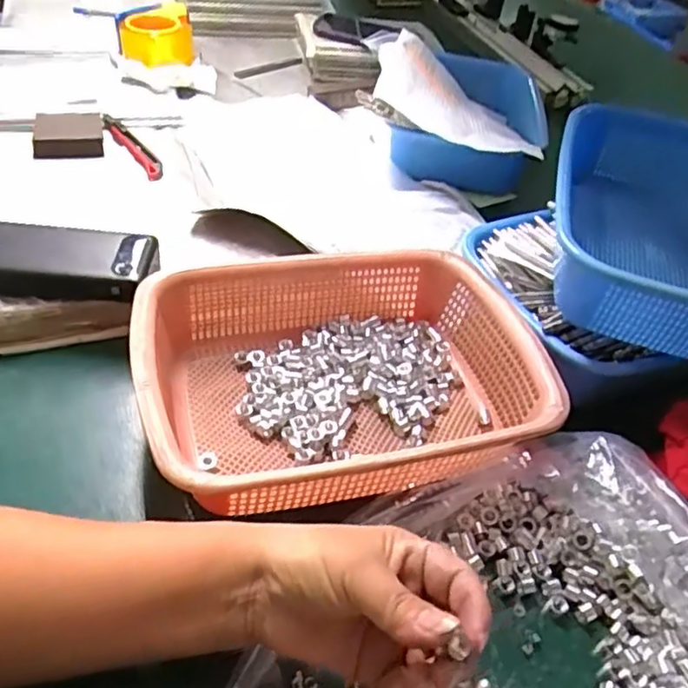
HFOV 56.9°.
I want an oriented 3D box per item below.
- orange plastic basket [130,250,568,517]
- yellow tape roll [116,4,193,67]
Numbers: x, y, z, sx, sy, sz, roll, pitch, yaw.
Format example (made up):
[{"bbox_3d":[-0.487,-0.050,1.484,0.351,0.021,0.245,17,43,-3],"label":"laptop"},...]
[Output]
[{"bbox_3d":[0.000,0.021,0.483,0.285,0.076,0.209,-9,45,-14],"label":"orange plastic basket"},{"bbox_3d":[-0.285,-0.470,0.962,0.105,0.048,0.121,-5,45,-14],"label":"yellow tape roll"}]

